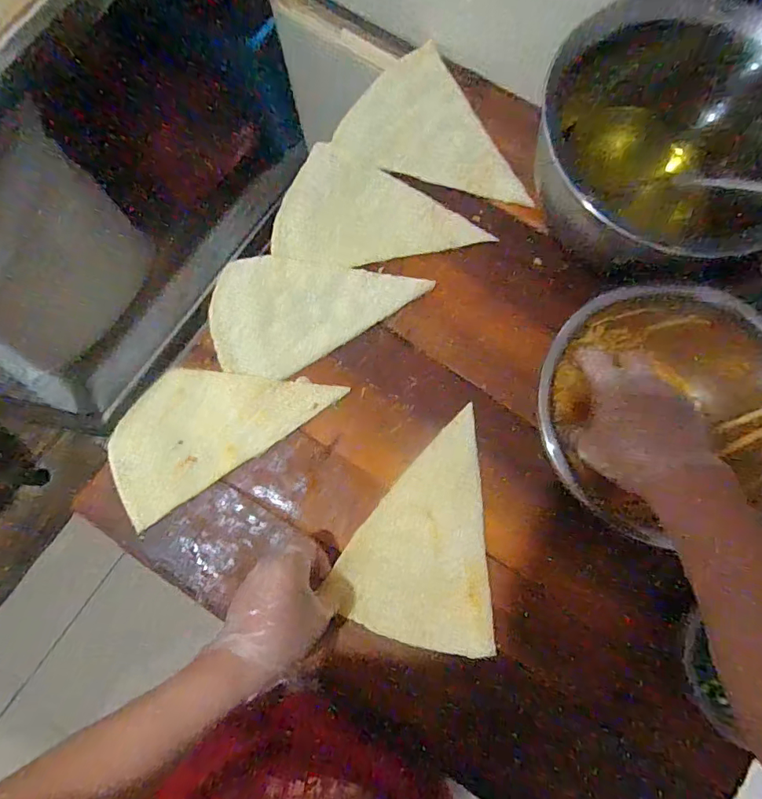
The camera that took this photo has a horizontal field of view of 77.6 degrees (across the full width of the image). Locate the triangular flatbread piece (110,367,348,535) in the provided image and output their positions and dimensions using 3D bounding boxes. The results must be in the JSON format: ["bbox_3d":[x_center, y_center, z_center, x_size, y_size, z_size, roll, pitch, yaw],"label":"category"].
[{"bbox_3d":[-0.179,0.016,0.509,0.241,0.005,0.129,-33,82,-7],"label":"triangular flatbread piece"}]

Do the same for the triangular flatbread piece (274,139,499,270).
[{"bbox_3d":[0.000,-0.223,0.554,0.235,0.005,0.150,7,80,0],"label":"triangular flatbread piece"}]

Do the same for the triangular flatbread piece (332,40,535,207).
[{"bbox_3d":[0.080,-0.338,0.573,0.228,0.009,0.167,21,80,3],"label":"triangular flatbread piece"}]

